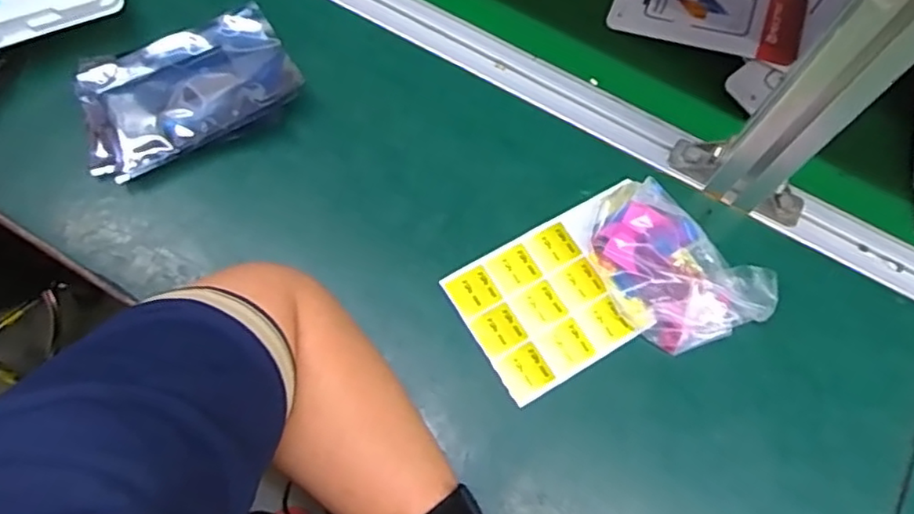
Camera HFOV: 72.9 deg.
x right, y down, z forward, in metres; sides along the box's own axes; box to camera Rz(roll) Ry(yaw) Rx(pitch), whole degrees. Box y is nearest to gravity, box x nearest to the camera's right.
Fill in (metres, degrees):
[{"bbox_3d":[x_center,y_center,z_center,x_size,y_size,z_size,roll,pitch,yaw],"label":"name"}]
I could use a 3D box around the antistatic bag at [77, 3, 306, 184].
[{"bbox_3d":[-0.206,-0.128,0.471,0.159,0.019,0.102,-26,72,-13],"label":"antistatic bag"}]

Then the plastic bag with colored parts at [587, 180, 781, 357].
[{"bbox_3d":[0.150,0.008,0.444,0.085,0.033,0.128,-34,74,-16],"label":"plastic bag with colored parts"}]

